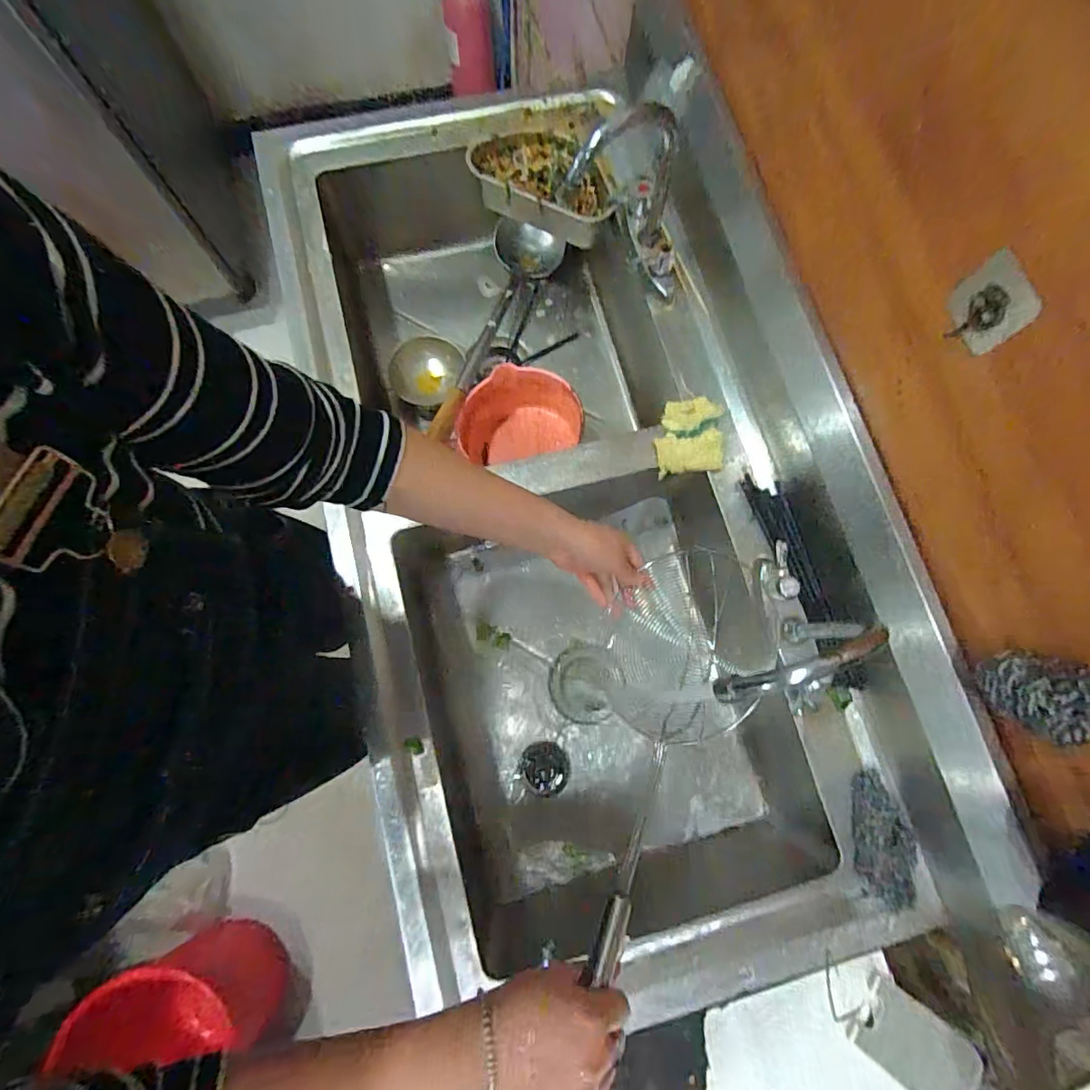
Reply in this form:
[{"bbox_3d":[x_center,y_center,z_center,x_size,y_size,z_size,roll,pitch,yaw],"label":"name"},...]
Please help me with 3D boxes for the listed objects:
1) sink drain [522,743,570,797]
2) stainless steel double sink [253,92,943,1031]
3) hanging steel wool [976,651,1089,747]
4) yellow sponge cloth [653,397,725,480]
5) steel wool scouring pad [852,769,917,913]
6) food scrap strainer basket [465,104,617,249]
[{"bbox_3d":[0.001,0.323,0.743,0.068,0.014,0.070,1,78,-1],"label":"sink drain"},{"bbox_3d":[0.017,-0.066,0.724,0.549,0.270,1.176,-17,79,-5],"label":"stainless steel double sink"},{"bbox_3d":[0.380,0.114,0.385,0.052,0.078,0.060,-36,81,-8],"label":"hanging steel wool"},{"bbox_3d":[0.185,-0.139,0.659,0.090,0.016,0.093,-5,79,-3],"label":"yellow sponge cloth"},{"bbox_3d":[0.362,0.317,0.556,0.052,0.027,0.129,0,78,-2],"label":"steel wool scouring pad"},{"bbox_3d":[-0.004,-0.543,0.771,0.189,0.100,0.183,-14,79,-4],"label":"food scrap strainer basket"}]

